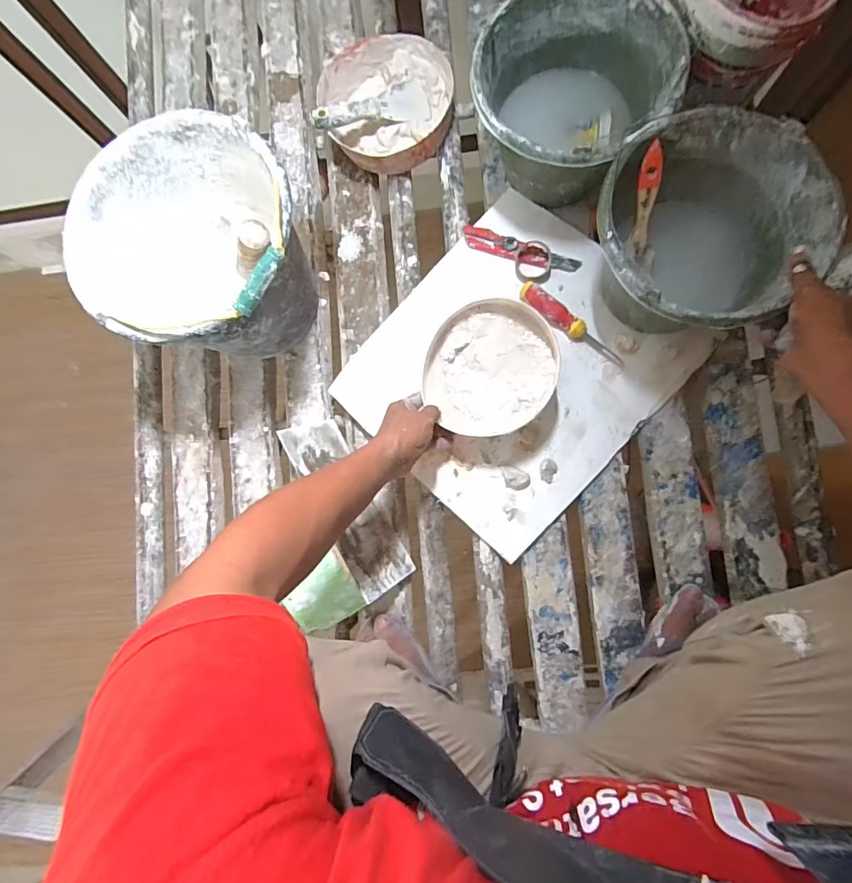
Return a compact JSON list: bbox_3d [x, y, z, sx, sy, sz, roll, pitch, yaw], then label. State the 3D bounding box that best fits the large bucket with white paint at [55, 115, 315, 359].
[{"bbox_3d":[-0.284,-0.244,0.628,0.273,0.249,0.264,-1,84,7],"label":"large bucket with white paint"}]

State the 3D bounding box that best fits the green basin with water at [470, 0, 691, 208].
[{"bbox_3d":[0.196,-0.453,0.631,0.239,0.165,0.241,-1,84,7],"label":"green basin with water"}]

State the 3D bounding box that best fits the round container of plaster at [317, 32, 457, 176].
[{"bbox_3d":[-0.056,-0.540,0.736,0.206,0.060,0.209,-1,84,7],"label":"round container of plaster"}]

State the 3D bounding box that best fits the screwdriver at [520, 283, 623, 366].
[{"bbox_3d":[0.215,-0.170,0.669,0.180,0.025,0.031,40,90,9],"label":"screwdriver"}]

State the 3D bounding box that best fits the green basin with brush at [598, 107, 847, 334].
[{"bbox_3d":[0.325,-0.237,0.571,0.237,0.169,0.232,-1,84,7],"label":"green basin with brush"}]

